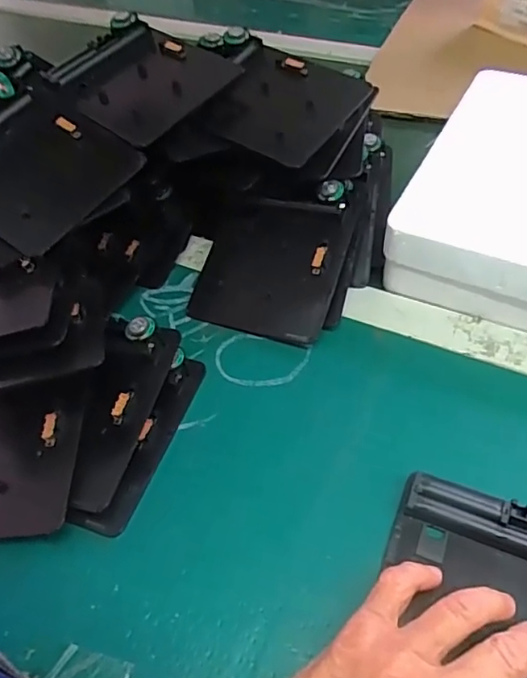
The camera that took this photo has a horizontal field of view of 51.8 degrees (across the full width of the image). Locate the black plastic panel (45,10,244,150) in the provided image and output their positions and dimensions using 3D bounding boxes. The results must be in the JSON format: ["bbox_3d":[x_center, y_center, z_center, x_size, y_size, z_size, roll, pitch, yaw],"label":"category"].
[{"bbox_3d":[-0.097,-0.204,0.427,0.120,0.025,0.109,36,67,21],"label":"black plastic panel"}]

